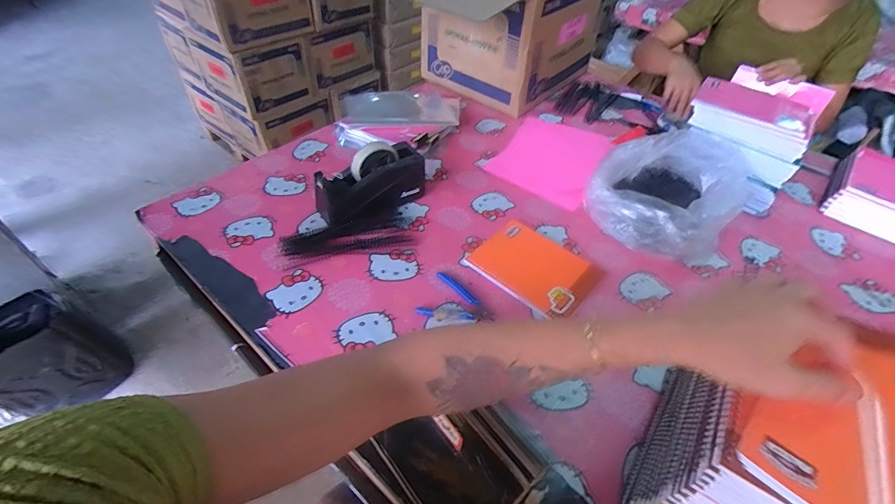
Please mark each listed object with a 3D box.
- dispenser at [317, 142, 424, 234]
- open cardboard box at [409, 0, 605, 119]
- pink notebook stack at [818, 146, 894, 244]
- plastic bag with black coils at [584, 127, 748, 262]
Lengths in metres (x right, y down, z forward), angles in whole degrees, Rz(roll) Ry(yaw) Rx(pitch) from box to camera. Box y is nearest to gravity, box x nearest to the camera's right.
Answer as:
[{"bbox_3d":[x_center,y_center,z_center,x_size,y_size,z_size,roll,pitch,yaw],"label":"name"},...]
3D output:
[{"bbox_3d":[-0.137,-0.127,0.753,0.199,0.103,0.089,-30,55,-28],"label":"dispenser"},{"bbox_3d":[0.169,-0.623,1.096,0.352,0.310,0.420,29,51,22],"label":"open cardboard box"},{"bbox_3d":[0.882,-0.118,0.832,0.169,0.074,0.198,34,53,25],"label":"pink notebook stack"},{"bbox_3d":[0.431,-0.120,0.787,0.296,0.115,0.224,-33,57,-30],"label":"plastic bag with black coils"}]

